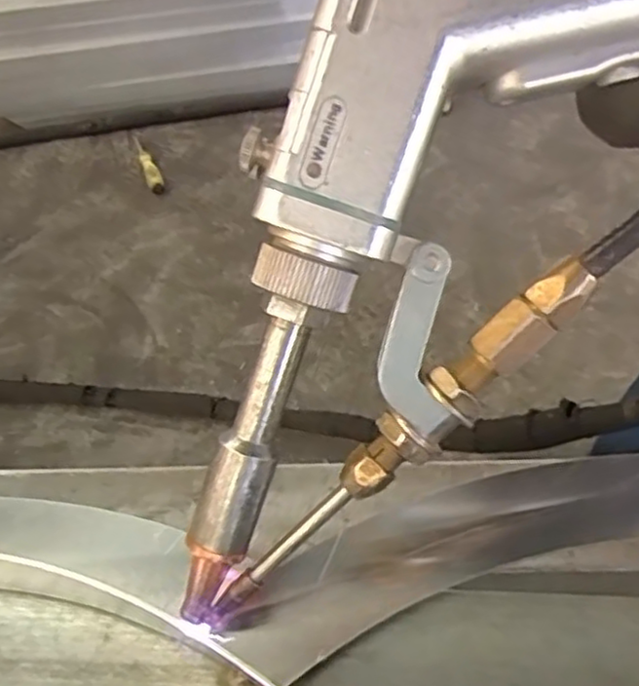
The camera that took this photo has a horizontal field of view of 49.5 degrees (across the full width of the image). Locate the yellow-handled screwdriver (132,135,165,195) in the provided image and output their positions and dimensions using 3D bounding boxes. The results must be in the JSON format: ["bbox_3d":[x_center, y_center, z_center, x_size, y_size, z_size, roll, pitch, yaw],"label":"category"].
[{"bbox_3d":[-0.344,-0.365,1.384,0.029,0.020,0.194,-17,54,-13],"label":"yellow-handled screwdriver"}]

